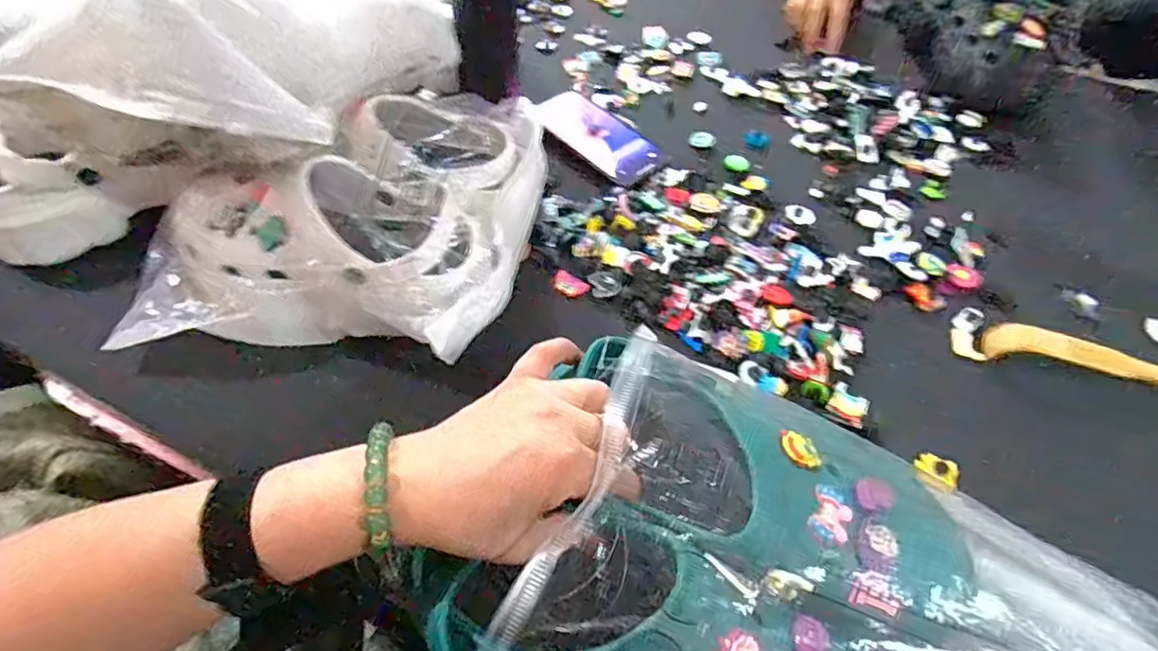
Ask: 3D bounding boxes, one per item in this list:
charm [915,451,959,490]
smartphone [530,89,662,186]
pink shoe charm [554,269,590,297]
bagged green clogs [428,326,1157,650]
[{"bbox_3d":[0.270,0.108,0.448,0.030,0.006,0.021,31,57,17],"label":"charm"},{"bbox_3d":[0.023,-0.205,0.640,0.131,0.011,0.077,37,56,2],"label":"smartphone"},{"bbox_3d":[-0.008,-0.036,0.535,0.034,0.004,0.021,29,57,16],"label":"pink shoe charm"},{"bbox_3d":[0.124,0.149,0.298,0.341,0.114,0.225,17,54,8],"label":"bagged green clogs"}]

